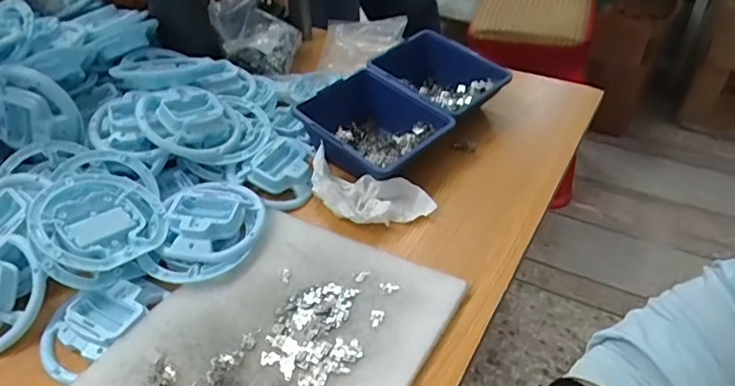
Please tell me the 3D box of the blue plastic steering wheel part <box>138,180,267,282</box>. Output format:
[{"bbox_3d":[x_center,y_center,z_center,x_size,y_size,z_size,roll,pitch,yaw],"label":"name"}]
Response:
[{"bbox_3d":[-0.146,0.032,0.476,0.092,0.035,0.107,1,41,3],"label":"blue plastic steering wheel part"}]

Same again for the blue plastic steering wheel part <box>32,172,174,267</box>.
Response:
[{"bbox_3d":[-0.234,0.026,0.454,0.102,0.020,0.102,-20,63,-47],"label":"blue plastic steering wheel part"}]

